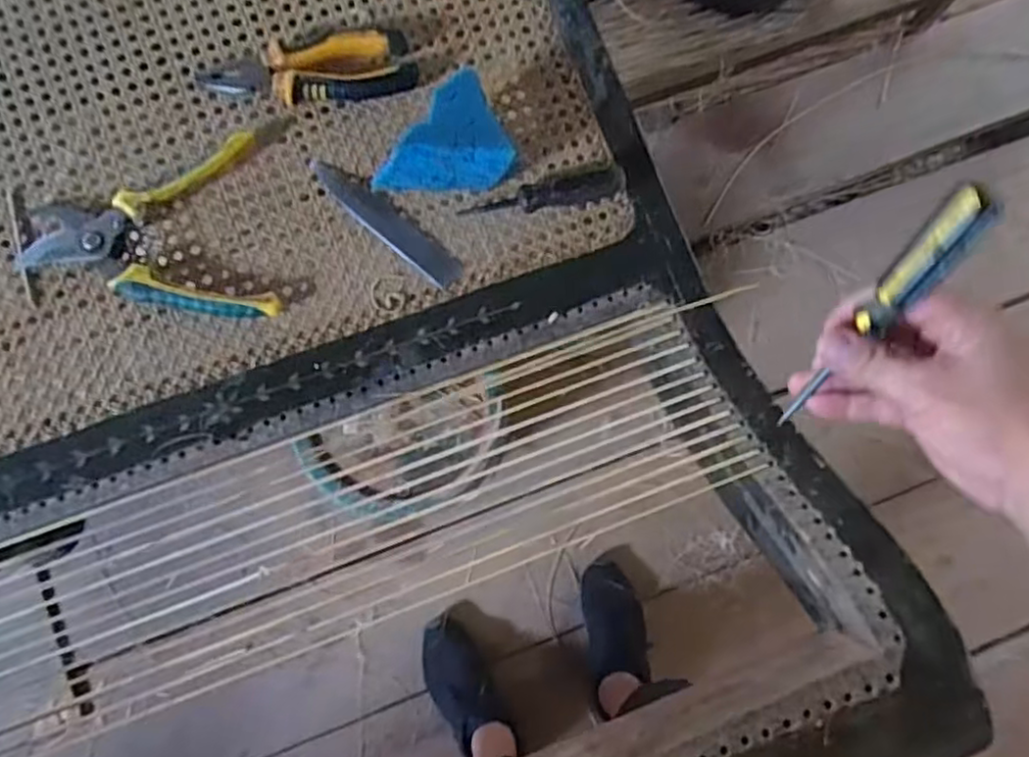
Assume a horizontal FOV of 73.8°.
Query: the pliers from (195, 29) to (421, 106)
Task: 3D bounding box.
[{"bbox_3d":[-0.160,-0.242,0.529,0.162,0.019,0.054,-2,79,-2],"label":"pliers"}]

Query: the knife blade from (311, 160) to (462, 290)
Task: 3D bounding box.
[{"bbox_3d":[-0.100,-0.122,0.533,0.139,0.004,0.025,41,81,1],"label":"knife blade"}]

